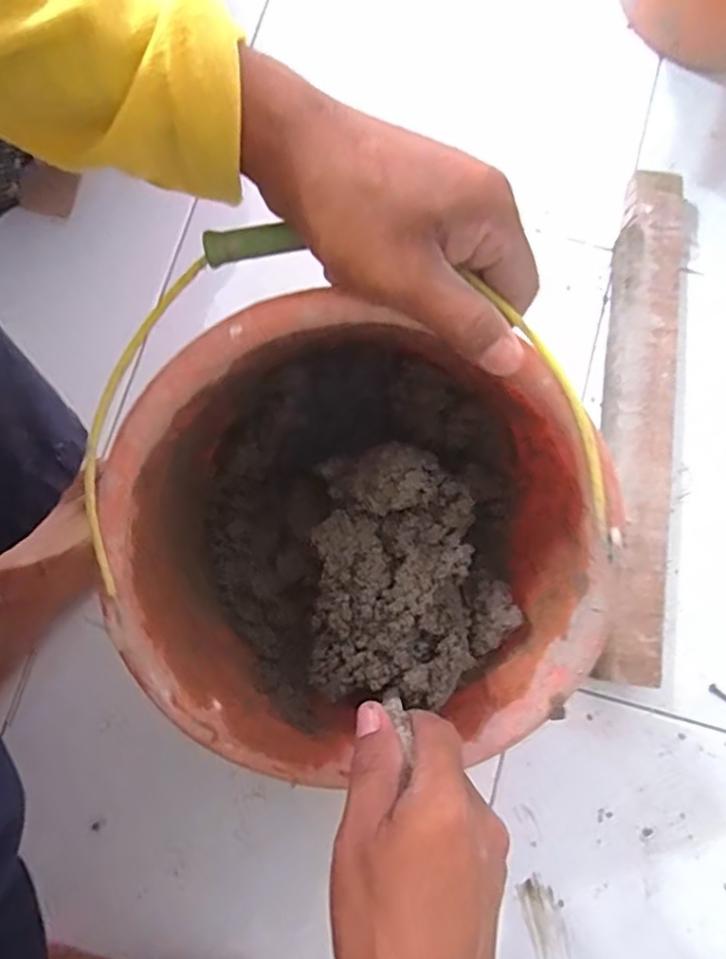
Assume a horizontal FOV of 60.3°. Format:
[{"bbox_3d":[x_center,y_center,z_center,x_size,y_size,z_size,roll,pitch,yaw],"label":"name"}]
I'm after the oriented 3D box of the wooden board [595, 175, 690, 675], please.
[{"bbox_3d":[0.244,-0.061,0.553,0.073,0.039,0.459,6,80,1],"label":"wooden board"}]

